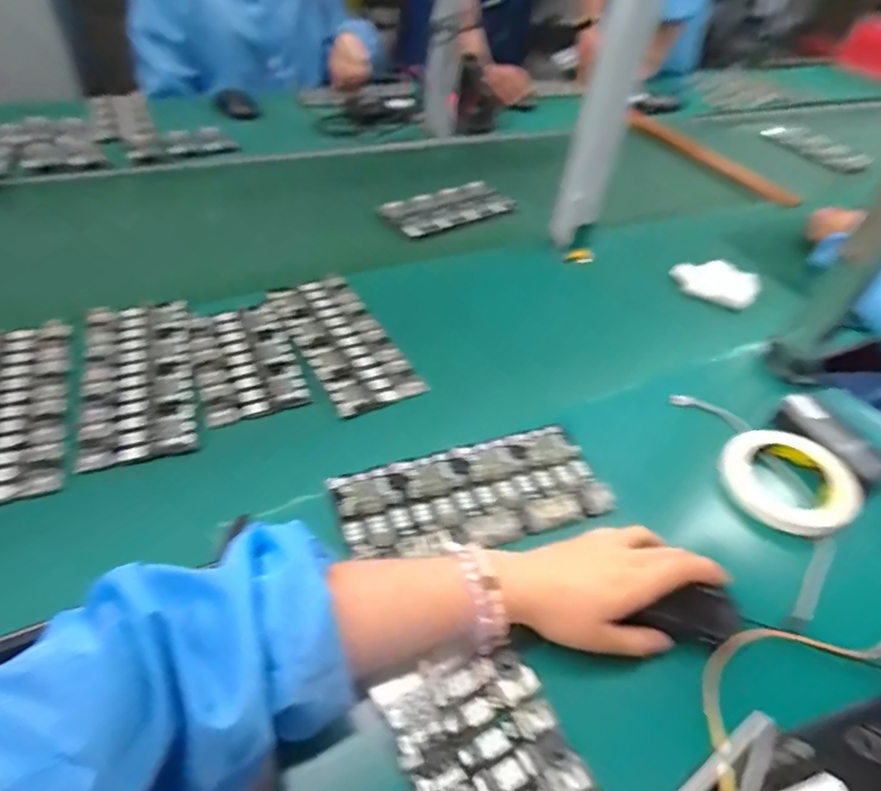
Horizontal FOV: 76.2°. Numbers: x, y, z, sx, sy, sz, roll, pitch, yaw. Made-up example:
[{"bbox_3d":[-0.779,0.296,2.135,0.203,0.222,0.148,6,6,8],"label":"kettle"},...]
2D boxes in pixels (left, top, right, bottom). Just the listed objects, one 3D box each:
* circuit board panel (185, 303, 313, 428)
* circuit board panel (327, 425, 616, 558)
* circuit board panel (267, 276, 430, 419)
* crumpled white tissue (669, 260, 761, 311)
[{"bbox_3d":[-0.210,-0.040,0.601,0.101,0.019,0.157,-15,49,-21],"label":"circuit board panel"},{"bbox_3d":[0.028,0.084,0.475,0.221,0.014,0.095,-11,48,-18],"label":"circuit board panel"},{"bbox_3d":[-0.112,-0.066,0.640,0.100,0.017,0.221,-20,51,-25],"label":"circuit board panel"},{"bbox_3d":[0.386,-0.161,0.791,0.112,0.026,0.079,25,48,21],"label":"crumpled white tissue"}]

